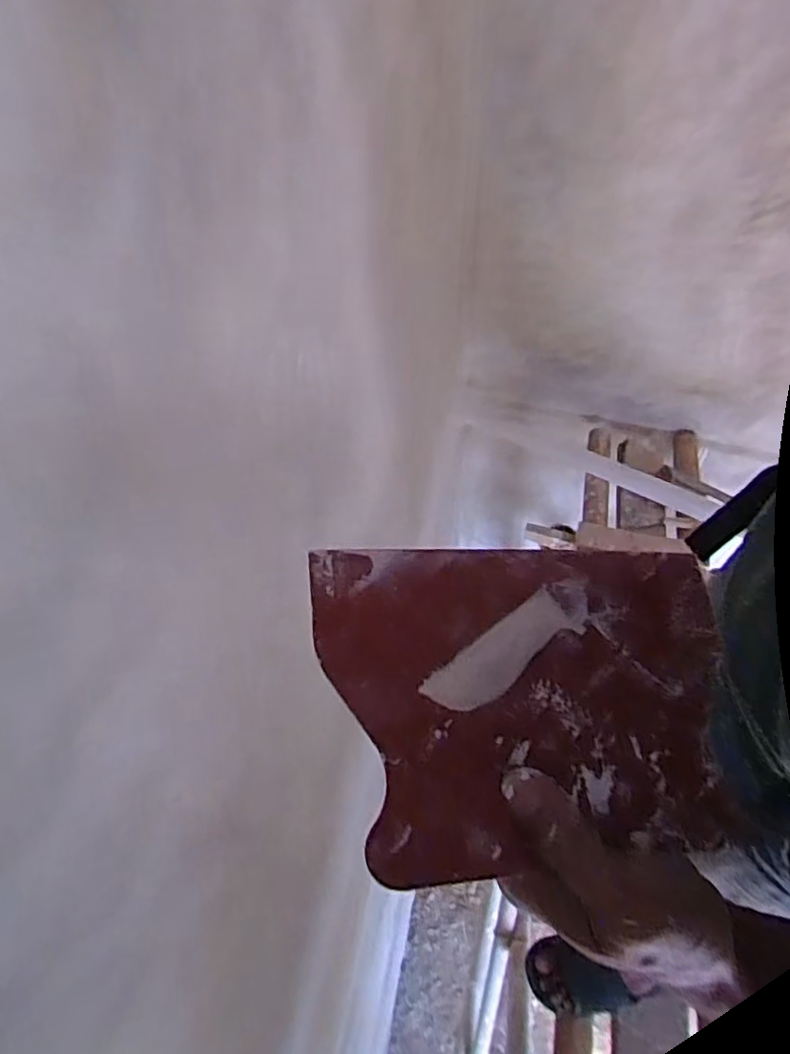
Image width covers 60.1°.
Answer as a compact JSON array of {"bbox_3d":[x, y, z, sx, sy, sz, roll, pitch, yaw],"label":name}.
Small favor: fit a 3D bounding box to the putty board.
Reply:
[{"bbox_3d":[0.067,0.077,0.319,0.198,0.008,0.140,-1,67,-15],"label":"putty board"}]

